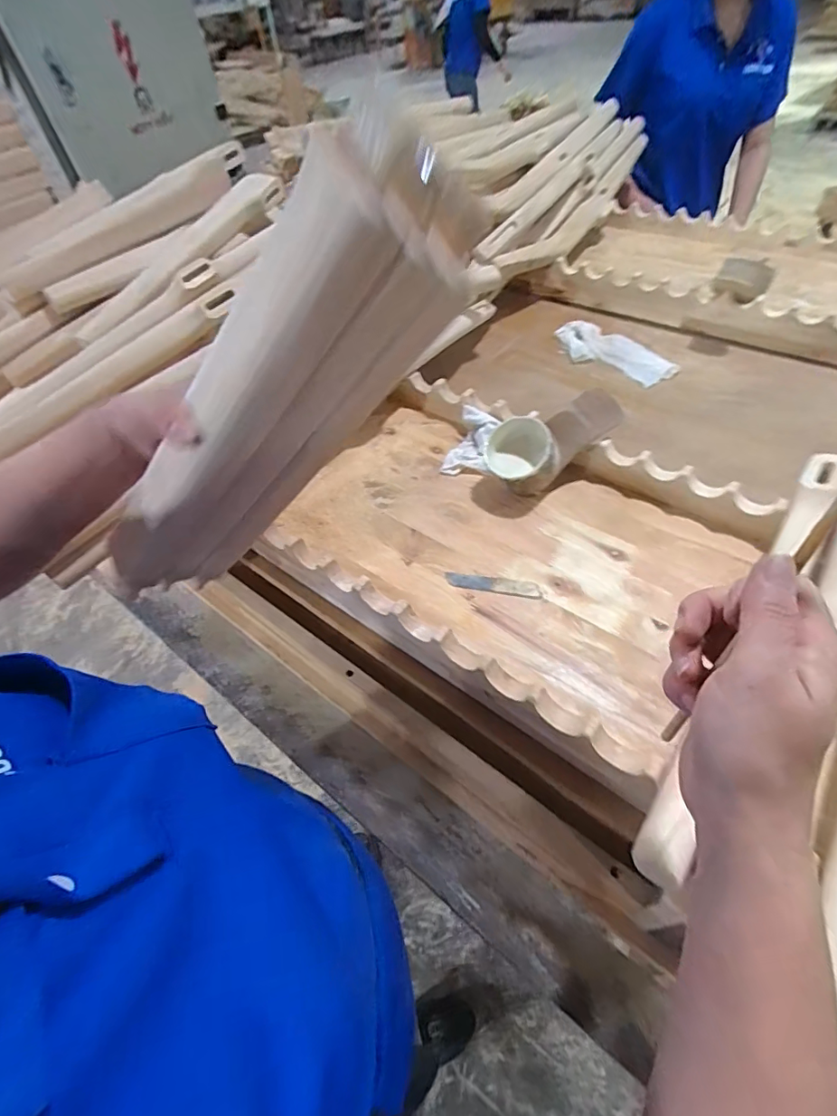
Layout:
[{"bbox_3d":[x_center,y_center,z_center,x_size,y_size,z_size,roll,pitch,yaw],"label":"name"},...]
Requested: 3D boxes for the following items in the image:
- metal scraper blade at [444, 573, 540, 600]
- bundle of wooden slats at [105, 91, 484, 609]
[{"bbox_3d":[0.080,0.030,0.550,0.102,0.004,0.020,8,52,12],"label":"metal scraper blade"},{"bbox_3d":[-0.108,-0.087,0.340,0.109,0.383,0.053,0,60,-45],"label":"bundle of wooden slats"}]

